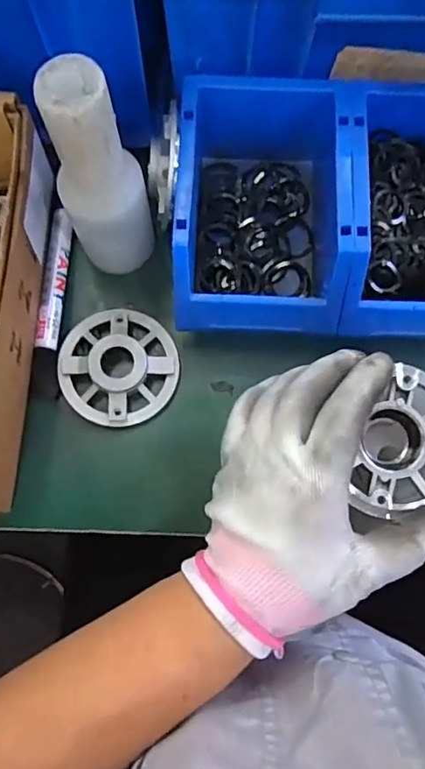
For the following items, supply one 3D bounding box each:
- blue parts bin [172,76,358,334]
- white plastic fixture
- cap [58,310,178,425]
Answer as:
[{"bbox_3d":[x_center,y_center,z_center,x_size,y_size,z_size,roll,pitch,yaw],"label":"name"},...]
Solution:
[{"bbox_3d":[0.032,-0.115,0.353,0.107,0.072,0.159,2,76,0],"label":"blue parts bin"},{"bbox_3d":[-0.064,-0.115,0.313,0.050,0.145,0.044,-16,77,-5],"label":"white plastic fixture"},{"bbox_3d":[-0.063,-0.013,0.354,0.078,0.019,0.078,0,76,-1],"label":"cap"}]

